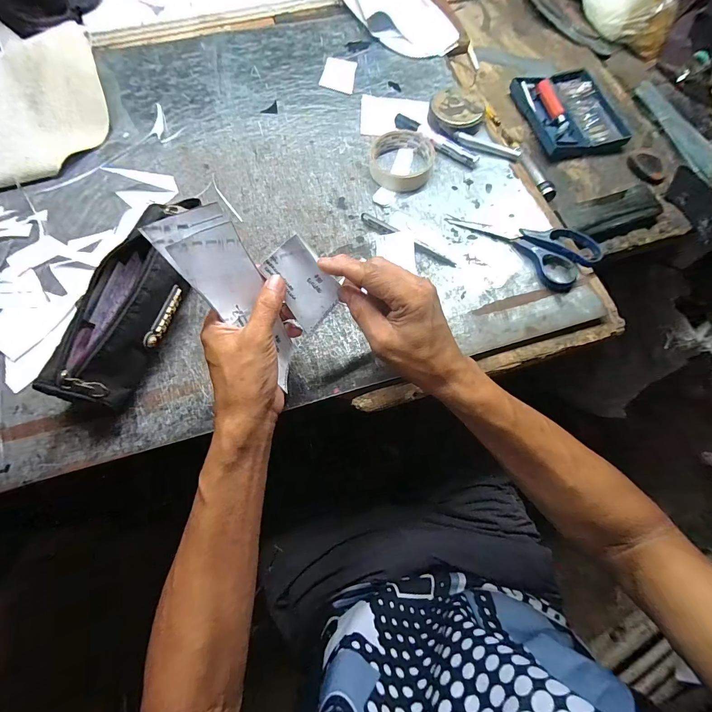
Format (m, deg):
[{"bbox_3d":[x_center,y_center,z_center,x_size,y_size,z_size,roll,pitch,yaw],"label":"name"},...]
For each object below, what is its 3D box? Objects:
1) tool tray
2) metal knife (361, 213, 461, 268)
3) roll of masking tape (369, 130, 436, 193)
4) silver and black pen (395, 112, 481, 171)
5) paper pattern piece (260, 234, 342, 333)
[{"bbox_3d":[0.327,-0.377,0.552,0.131,0.019,0.159,-17,71,-9],"label":"tool tray"},{"bbox_3d":[0.065,-0.143,0.441,0.135,0.005,0.016,31,71,9],"label":"metal knife"},{"bbox_3d":[0.062,-0.261,0.479,0.086,0.021,0.086,1,70,-2],"label":"roll of masking tape"},{"bbox_3d":[0.108,-0.296,0.494,0.132,0.014,0.020,37,72,11],"label":"silver and black pen"},{"bbox_3d":[-0.046,-0.061,0.312,0.046,0.009,0.070,-38,112,3],"label":"paper pattern piece"}]

